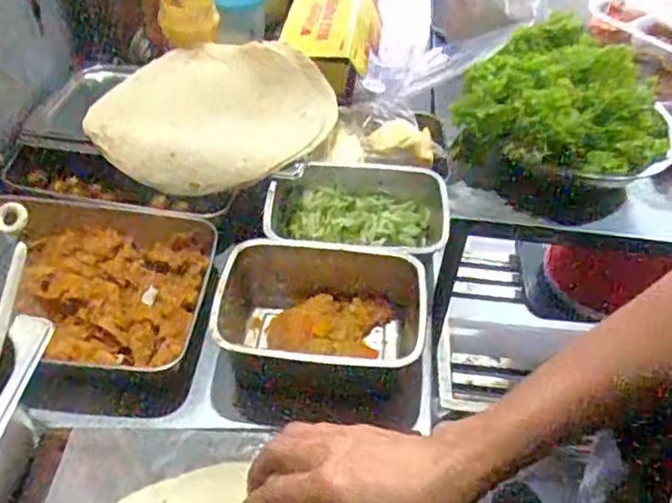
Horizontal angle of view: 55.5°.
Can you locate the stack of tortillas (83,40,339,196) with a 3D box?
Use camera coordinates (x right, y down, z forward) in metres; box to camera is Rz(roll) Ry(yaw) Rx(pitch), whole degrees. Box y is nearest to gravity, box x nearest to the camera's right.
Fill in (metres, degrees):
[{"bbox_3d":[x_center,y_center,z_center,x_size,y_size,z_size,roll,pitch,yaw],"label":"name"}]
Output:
[{"bbox_3d":[-0.138,-0.162,0.752,0.270,0.055,0.245,8,46,3],"label":"stack of tortillas"}]

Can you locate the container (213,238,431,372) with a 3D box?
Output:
[{"bbox_3d":[-0.015,0.067,0.596,0.190,0.082,0.138,4,46,-1],"label":"container"}]

